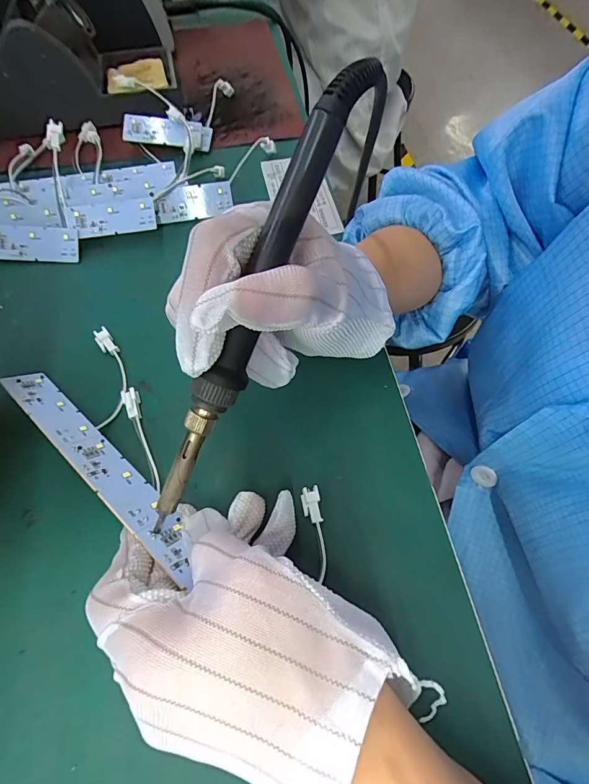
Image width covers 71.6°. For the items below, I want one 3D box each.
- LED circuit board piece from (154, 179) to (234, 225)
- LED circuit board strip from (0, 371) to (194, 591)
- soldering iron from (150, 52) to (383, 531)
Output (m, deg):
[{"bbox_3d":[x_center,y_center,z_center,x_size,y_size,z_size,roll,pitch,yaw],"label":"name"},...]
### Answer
[{"bbox_3d":[-0.079,-0.149,0.320,0.058,0.024,0.005,-12,18,-5],"label":"LED circuit board piece"},{"bbox_3d":[-0.104,0.035,0.215,0.156,0.004,0.024,37,30,22],"label":"LED circuit board strip"},{"bbox_3d":[-0.016,-0.032,0.163,0.015,0.019,0.195,28,102,13],"label":"soldering iron"}]

